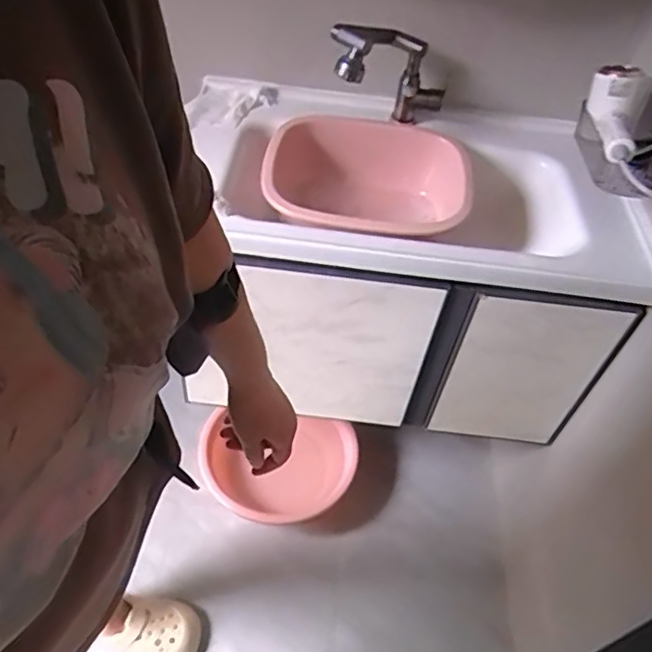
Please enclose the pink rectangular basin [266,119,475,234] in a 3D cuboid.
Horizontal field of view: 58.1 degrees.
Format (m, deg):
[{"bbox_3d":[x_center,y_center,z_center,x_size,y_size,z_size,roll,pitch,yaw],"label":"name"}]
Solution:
[{"bbox_3d":[0.065,-0.216,0.997,0.343,0.142,0.277,11,47,3],"label":"pink rectangular basin"}]

